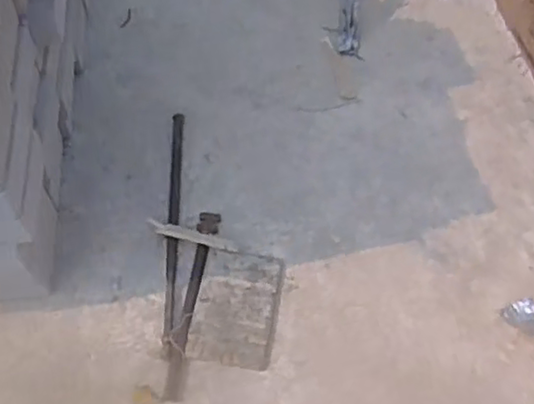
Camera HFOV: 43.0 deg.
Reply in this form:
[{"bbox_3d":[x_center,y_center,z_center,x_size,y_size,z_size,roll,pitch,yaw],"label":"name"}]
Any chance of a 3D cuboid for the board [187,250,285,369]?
[{"bbox_3d":[-0.060,0.208,1.363,0.163,0.026,0.246,9,59,2],"label":"board"}]

